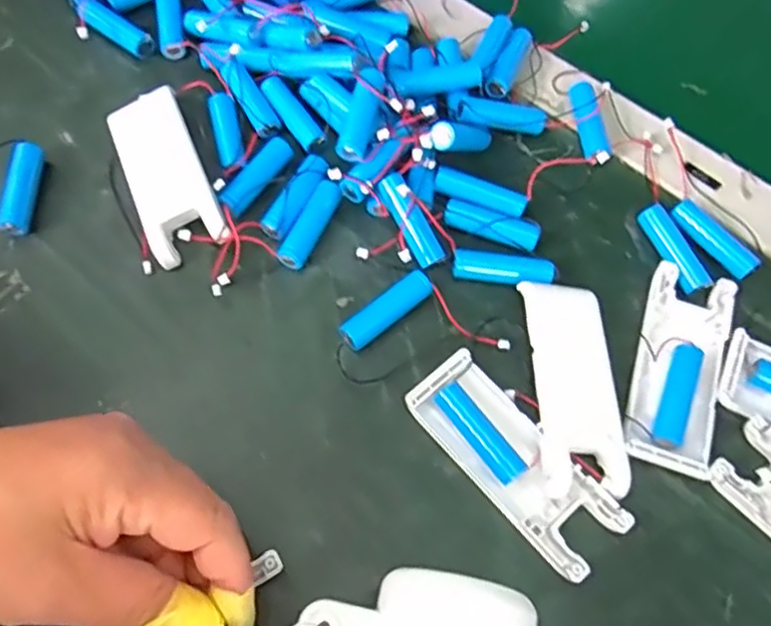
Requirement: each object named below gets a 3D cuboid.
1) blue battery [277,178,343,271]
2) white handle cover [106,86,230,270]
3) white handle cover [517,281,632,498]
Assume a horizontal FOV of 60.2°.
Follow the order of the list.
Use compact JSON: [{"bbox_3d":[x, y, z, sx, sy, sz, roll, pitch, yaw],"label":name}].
[{"bbox_3d":[-0.039,-0.045,0.346,0.013,0.014,0.050,26,67,10],"label":"blue battery"},{"bbox_3d":[-0.116,-0.073,0.352,0.039,0.018,0.099,-21,68,-12],"label":"white handle cover"},{"bbox_3d":[0.089,0.033,0.313,0.040,0.015,0.100,0,65,-2],"label":"white handle cover"}]

